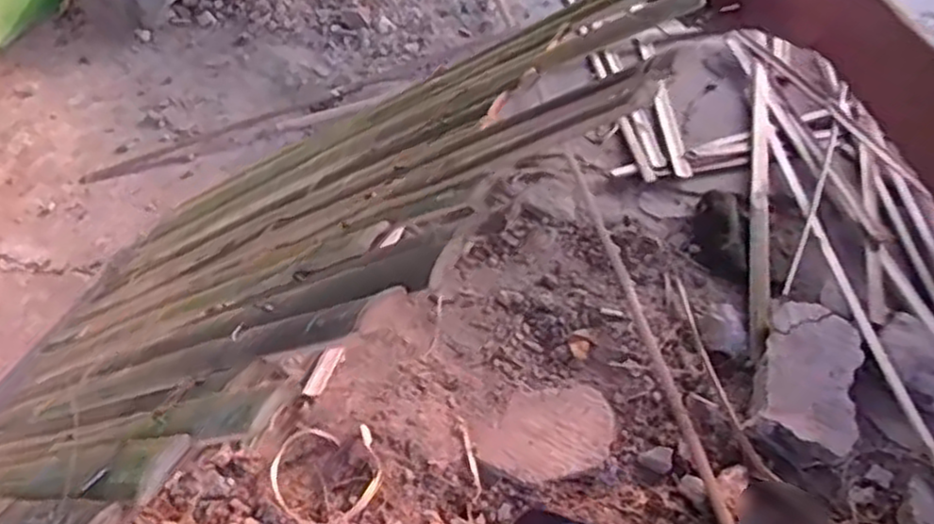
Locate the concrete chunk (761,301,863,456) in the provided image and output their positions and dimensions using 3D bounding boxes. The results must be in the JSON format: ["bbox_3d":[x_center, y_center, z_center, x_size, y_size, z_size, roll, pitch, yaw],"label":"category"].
[{"bbox_3d":[0.483,0.154,1.061,0.129,0.055,0.246,16,53,16],"label":"concrete chunk"}]

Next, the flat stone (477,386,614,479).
[{"bbox_3d":[0.108,0.226,1.020,0.180,0.012,0.137,-4,49,-3],"label":"flat stone"}]

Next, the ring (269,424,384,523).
[{"bbox_3d":[-0.186,0.279,0.980,0.150,0.022,0.137,0,49,0],"label":"ring"}]

